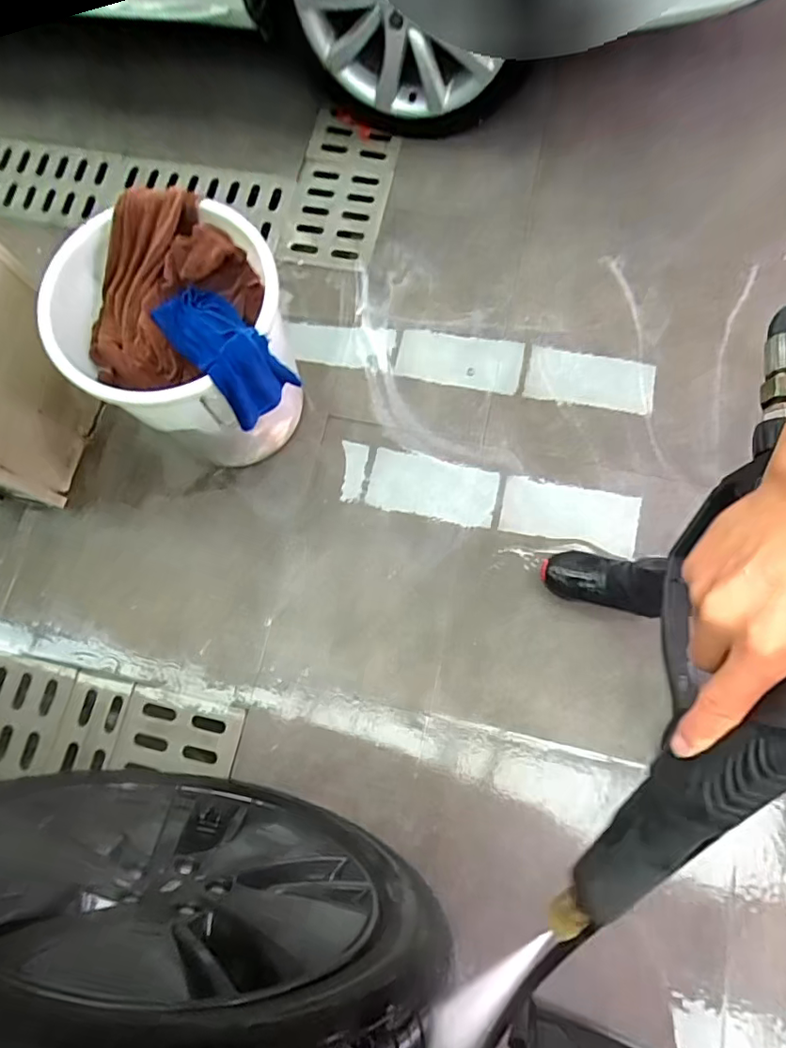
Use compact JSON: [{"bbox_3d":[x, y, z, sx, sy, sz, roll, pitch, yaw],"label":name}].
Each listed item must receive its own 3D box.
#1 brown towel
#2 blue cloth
[{"bbox_3d":[-0.433,-0.416,0.987,0.241,0.145,0.347,33,79,12],"label":"brown towel"},{"bbox_3d":[-0.309,-0.322,0.956,0.135,0.154,0.261,-44,76,-8],"label":"blue cloth"}]

